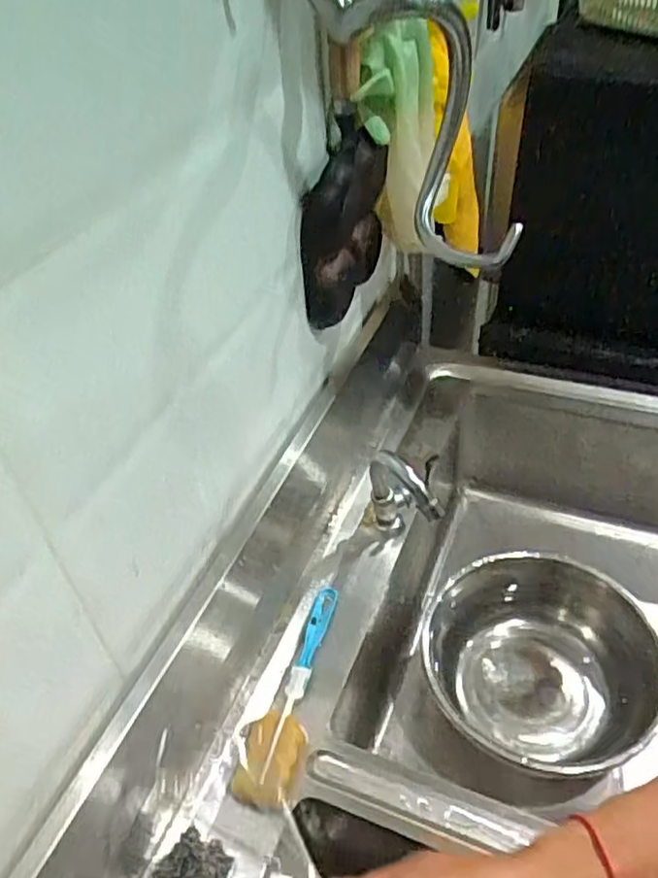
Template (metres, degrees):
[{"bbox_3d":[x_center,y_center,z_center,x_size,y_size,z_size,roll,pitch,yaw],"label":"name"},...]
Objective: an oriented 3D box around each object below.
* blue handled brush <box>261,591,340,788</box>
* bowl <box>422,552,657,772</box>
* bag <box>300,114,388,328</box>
[{"bbox_3d":[-0.027,0.220,0.637,0.023,0.023,0.201,8,44,14],"label":"blue handled brush"},{"bbox_3d":[0.243,0.260,0.785,0.237,0.113,0.244,-3,43,3],"label":"bowl"},{"bbox_3d":[0.021,-0.228,0.713,0.042,0.182,0.150,16,47,21],"label":"bag"}]

